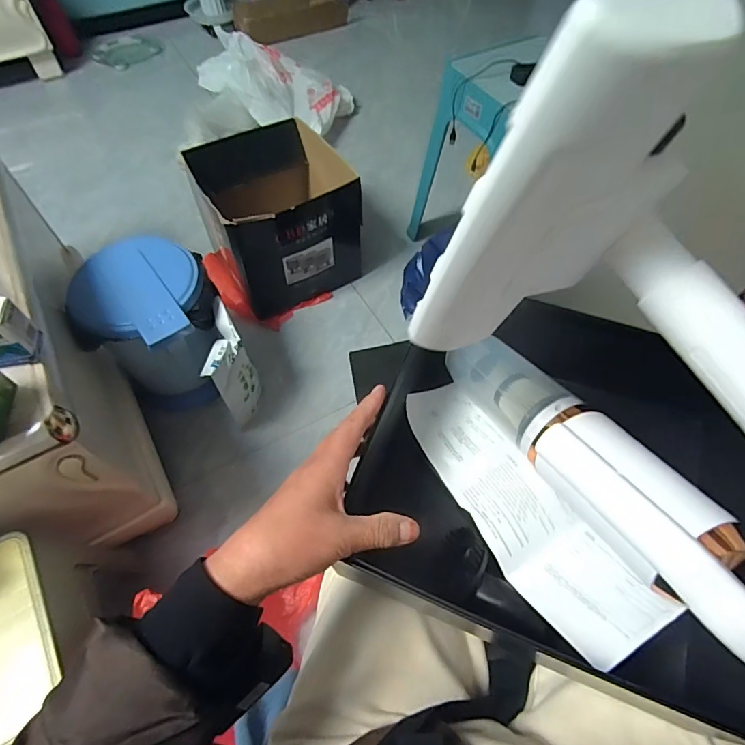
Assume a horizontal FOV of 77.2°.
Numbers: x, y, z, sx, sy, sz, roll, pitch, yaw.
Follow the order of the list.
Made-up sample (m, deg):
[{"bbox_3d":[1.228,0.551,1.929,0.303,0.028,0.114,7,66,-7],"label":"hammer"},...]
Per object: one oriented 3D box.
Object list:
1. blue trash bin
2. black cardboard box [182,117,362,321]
[{"bbox_3d":[-0.426,-0.084,0.936,0.237,0.258,0.240,0,58,0],"label":"blue trash bin"},{"bbox_3d":[-0.231,-0.397,1.164,0.321,0.269,0.352,-26,61,-15],"label":"black cardboard box"}]

